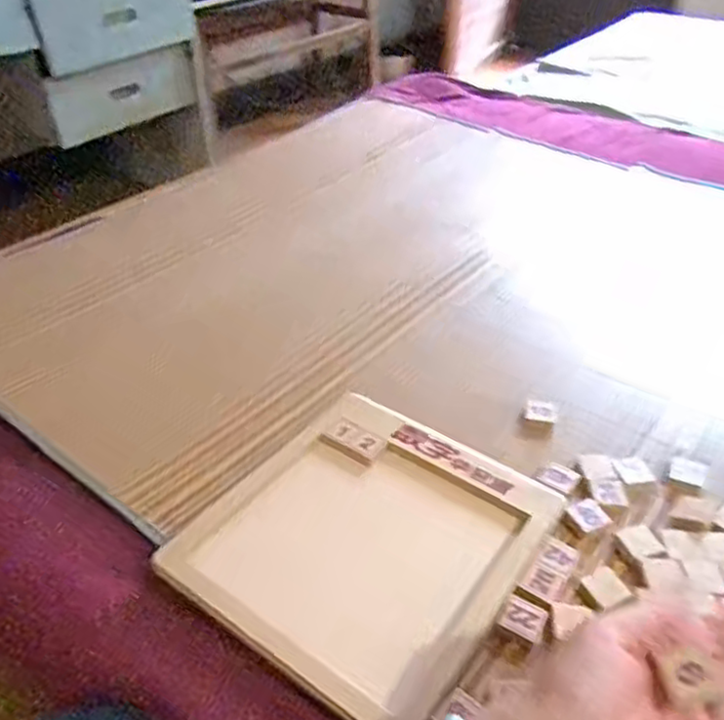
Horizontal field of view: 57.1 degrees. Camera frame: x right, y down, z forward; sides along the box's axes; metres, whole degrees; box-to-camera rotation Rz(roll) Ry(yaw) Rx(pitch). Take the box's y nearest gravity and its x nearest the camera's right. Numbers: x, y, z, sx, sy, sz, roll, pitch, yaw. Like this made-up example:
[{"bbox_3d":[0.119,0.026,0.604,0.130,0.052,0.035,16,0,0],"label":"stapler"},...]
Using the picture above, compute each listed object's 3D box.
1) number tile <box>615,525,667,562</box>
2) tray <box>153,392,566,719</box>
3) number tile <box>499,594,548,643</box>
[{"bbox_3d":[0.224,0.145,0.534,0.027,0.004,0.031,-14,39,-13],"label":"number tile"},{"bbox_3d":[0.005,0.137,0.530,0.230,0.020,0.248,24,44,25],"label":"tray"},{"bbox_3d":[0.116,0.185,0.476,0.028,0.006,0.026,20,44,27],"label":"number tile"}]

